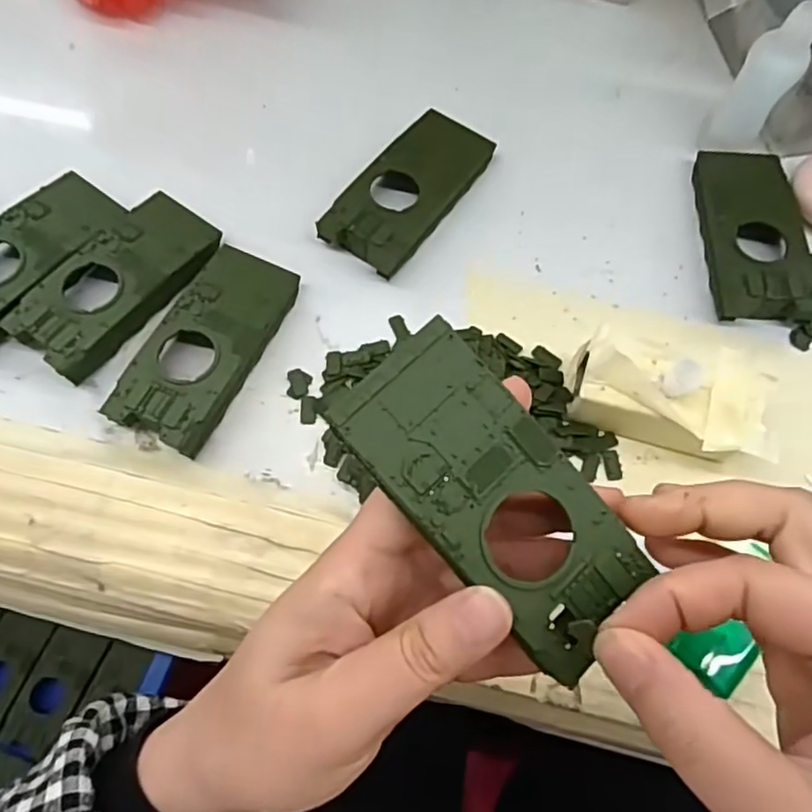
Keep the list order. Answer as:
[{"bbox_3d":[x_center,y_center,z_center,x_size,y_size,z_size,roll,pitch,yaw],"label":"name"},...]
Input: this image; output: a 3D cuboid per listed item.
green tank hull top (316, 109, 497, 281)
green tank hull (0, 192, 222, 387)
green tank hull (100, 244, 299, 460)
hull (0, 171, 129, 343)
[{"bbox_3d":[0.004,-0.117,0.345,0.047,0.019,0.104,34,72,11],"label":"green tank hull top"},{"bbox_3d":[-0.141,-0.061,0.320,0.053,0.019,0.103,35,72,12],"label":"green tank hull"},{"bbox_3d":[-0.095,-0.030,0.309,0.045,0.018,0.104,24,70,8],"label":"green tank hull"},{"bbox_3d":[-0.193,-0.074,0.324,0.048,0.020,0.103,35,72,12],"label":"hull"}]

